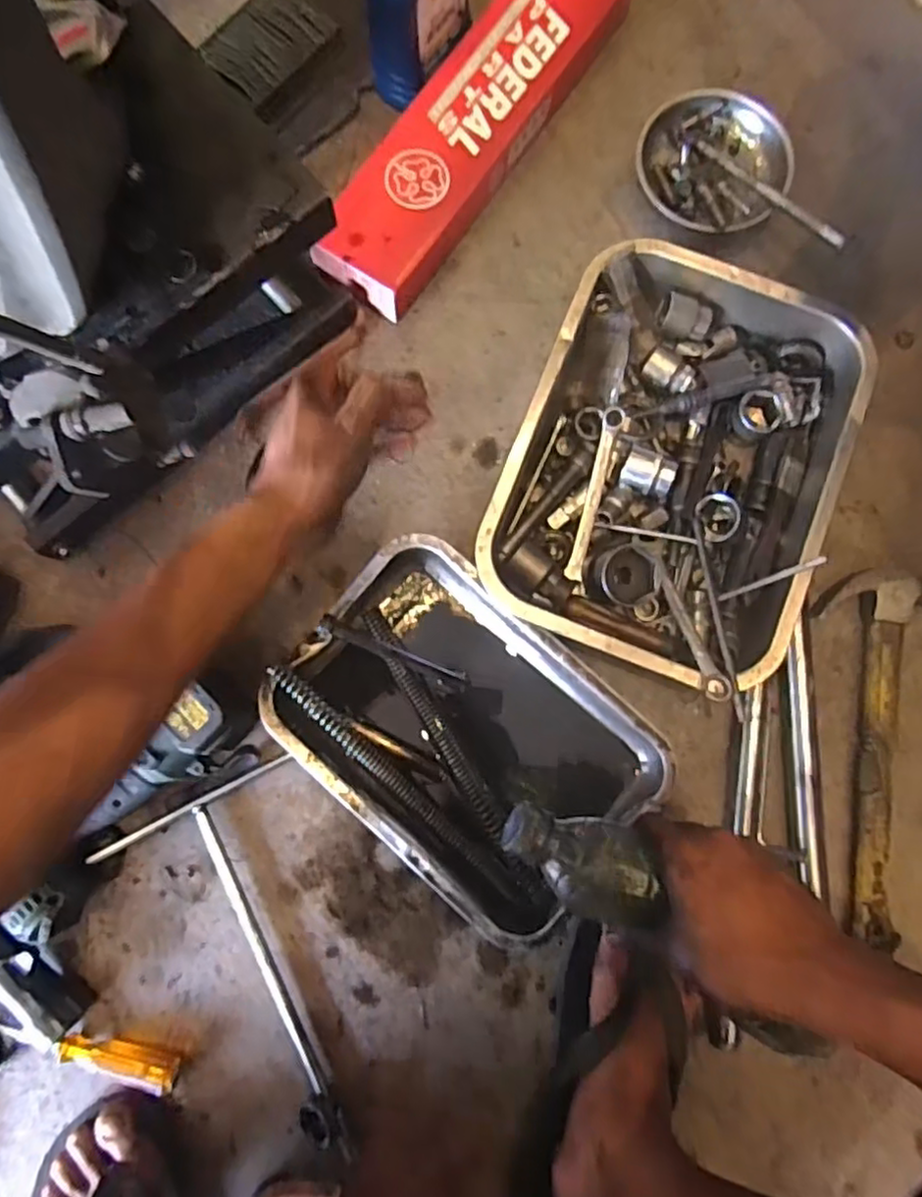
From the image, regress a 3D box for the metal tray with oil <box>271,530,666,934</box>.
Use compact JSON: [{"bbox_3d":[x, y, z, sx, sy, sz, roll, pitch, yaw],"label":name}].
[{"bbox_3d":[0.002,0.110,0.560,0.290,0.059,0.207,40,83,6],"label":"metal tray with oil"}]

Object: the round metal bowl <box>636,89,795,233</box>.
[{"bbox_3d":[0.241,-0.415,0.653,0.143,0.050,0.135,0,81,-1],"label":"round metal bowl"}]

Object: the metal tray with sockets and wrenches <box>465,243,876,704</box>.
[{"bbox_3d":[0.185,-0.114,0.589,0.268,0.075,0.357,22,81,3],"label":"metal tray with sockets and wrenches"}]

